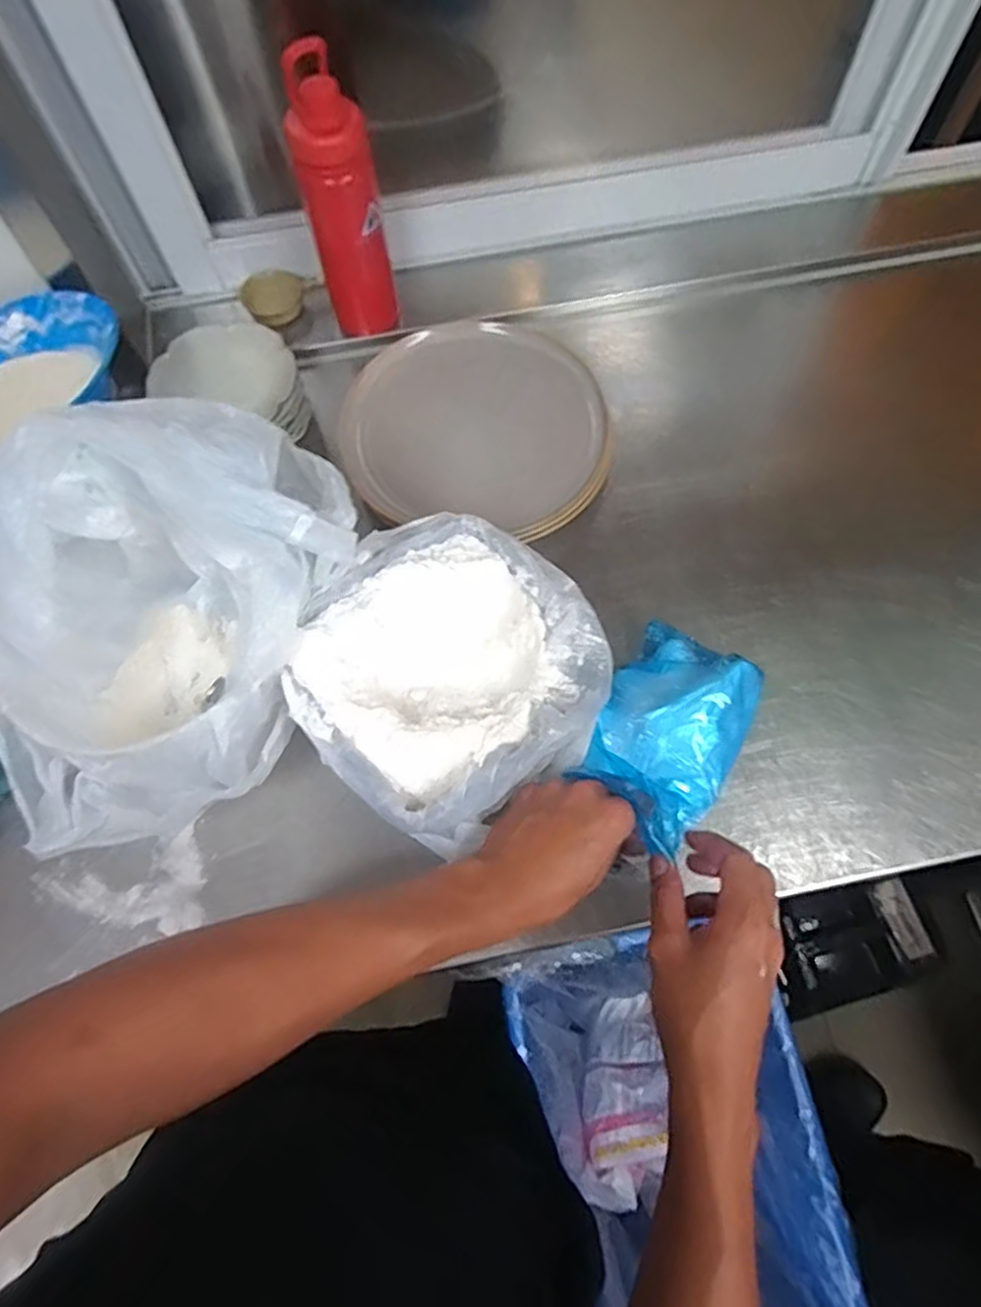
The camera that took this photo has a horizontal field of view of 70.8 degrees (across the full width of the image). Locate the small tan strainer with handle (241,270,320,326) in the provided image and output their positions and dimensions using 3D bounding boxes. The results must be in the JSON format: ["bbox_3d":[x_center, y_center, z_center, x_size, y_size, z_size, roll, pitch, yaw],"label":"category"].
[{"bbox_3d":[-0.234,-0.404,0.773,0.083,0.034,0.054,-27,69,-10],"label":"small tan strainer with handle"}]

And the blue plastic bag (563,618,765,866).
[{"bbox_3d":[0.143,0.055,0.539,0.115,0.091,0.192,28,71,13],"label":"blue plastic bag"}]

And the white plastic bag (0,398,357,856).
[{"bbox_3d":[-0.241,-0.011,0.506,0.202,0.257,0.317,31,71,14],"label":"white plastic bag"}]

